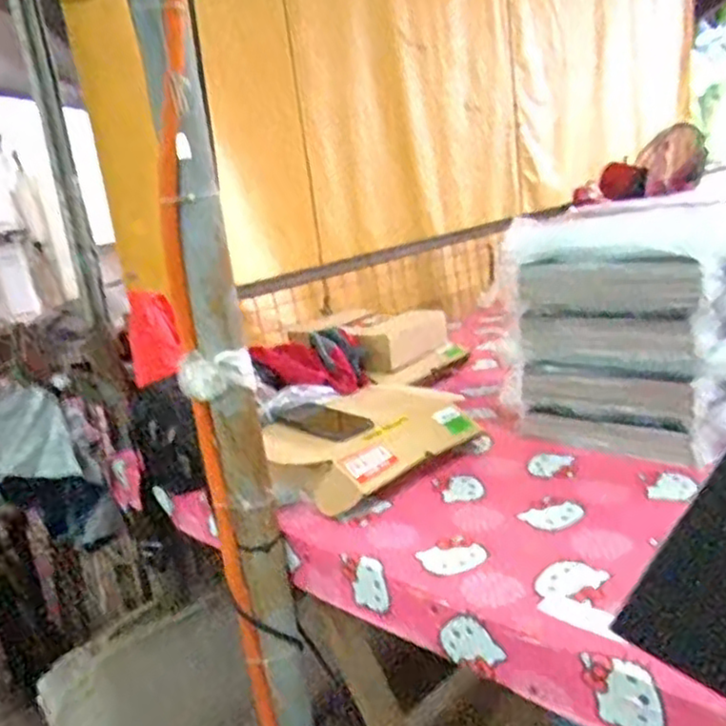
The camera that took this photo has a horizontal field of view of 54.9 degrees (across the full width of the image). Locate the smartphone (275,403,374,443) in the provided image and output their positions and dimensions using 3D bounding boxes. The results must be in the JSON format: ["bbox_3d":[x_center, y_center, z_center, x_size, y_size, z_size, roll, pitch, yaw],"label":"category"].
[{"bbox_3d":[-0.060,0.090,1.106,0.155,0.009,0.075,17,36,42],"label":"smartphone"}]

